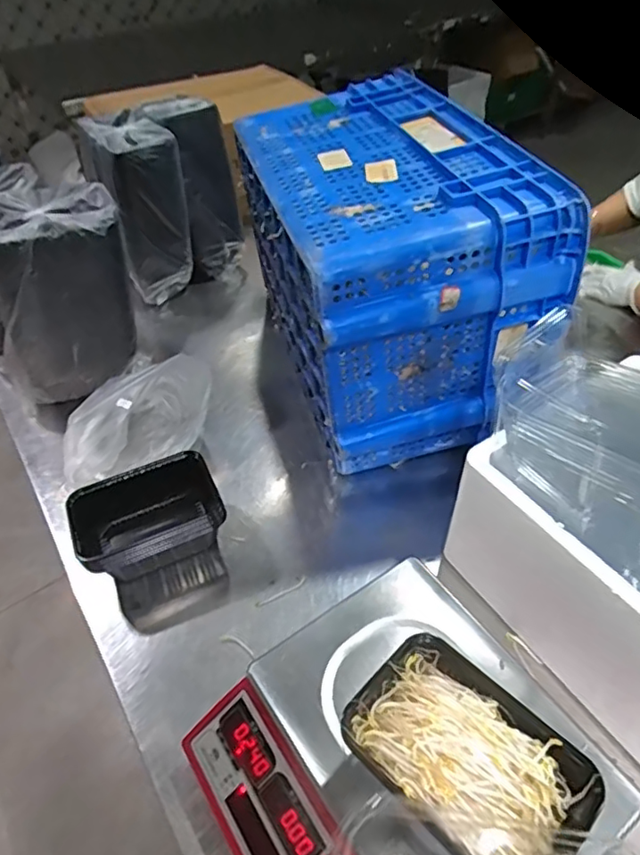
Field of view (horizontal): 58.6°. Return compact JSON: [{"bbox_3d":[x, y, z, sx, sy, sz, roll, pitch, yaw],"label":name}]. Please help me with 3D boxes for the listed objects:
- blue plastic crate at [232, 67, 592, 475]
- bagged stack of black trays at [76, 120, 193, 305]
[{"bbox_3d":[0.081,-0.257,0.884,0.309,0.351,0.514,-13,46,-10],"label":"blue plastic crate"},{"bbox_3d":[-0.345,-0.421,1.136,0.158,0.304,0.128,-22,48,-19],"label":"bagged stack of black trays"}]

